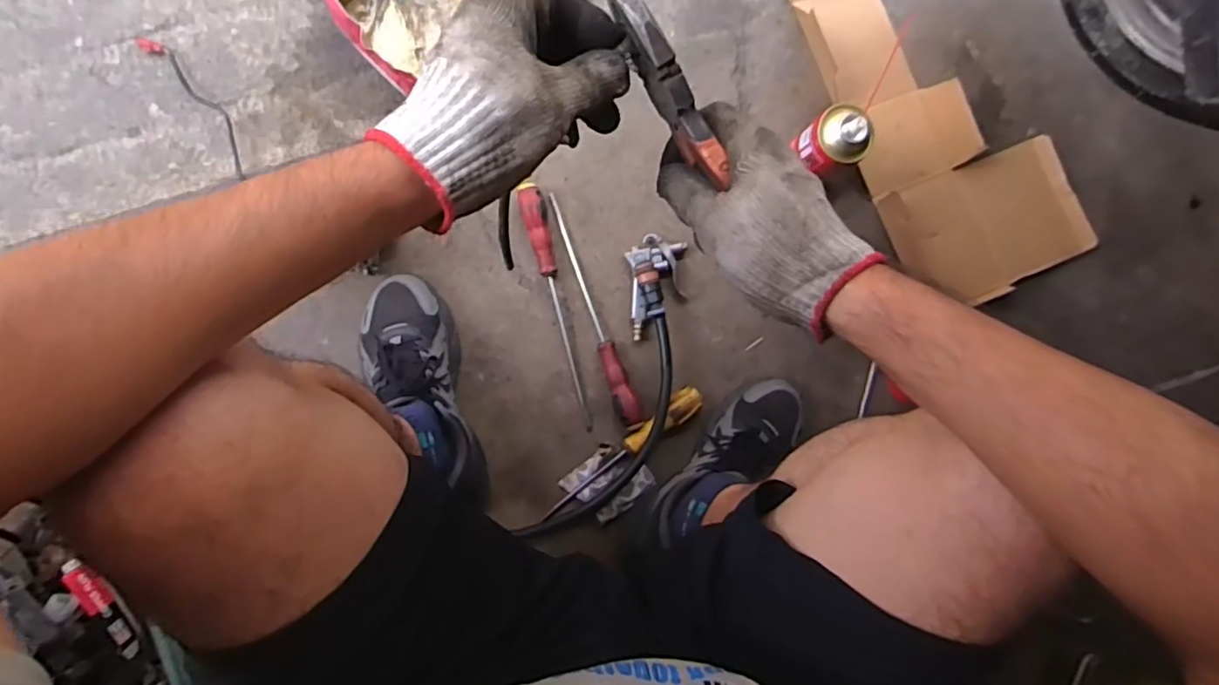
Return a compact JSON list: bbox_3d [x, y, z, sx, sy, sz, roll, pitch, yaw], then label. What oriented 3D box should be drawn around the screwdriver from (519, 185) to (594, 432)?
[{"bbox_3d":[-0.066,-0.047,0.758,0.032,0.026,0.291,-14,97,-6],"label":"screwdriver"}]

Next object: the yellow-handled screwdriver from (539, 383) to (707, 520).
[{"bbox_3d":[0.013,0.133,0.752,0.238,0.034,0.032,-35,92,-6],"label":"yellow-handled screwdriver"}]

